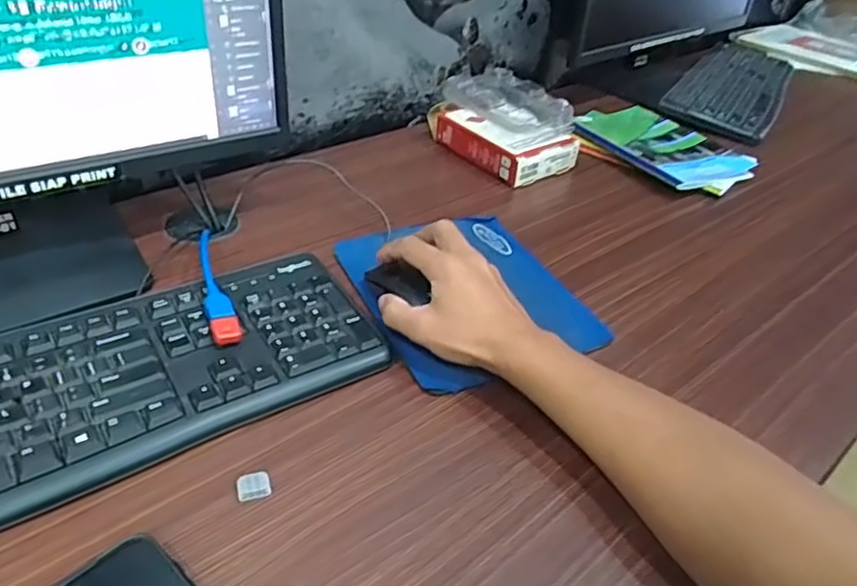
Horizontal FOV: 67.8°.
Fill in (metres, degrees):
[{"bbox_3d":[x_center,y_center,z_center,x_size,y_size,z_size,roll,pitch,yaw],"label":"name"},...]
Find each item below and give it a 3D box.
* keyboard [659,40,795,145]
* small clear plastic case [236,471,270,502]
[{"bbox_3d":[0.516,-0.357,1.064,0.150,0.022,0.483,24,41,21],"label":"keyboard"},{"bbox_3d":[-0.106,0.116,0.386,0.019,0.004,0.015,-8,39,-19],"label":"small clear plastic case"}]

